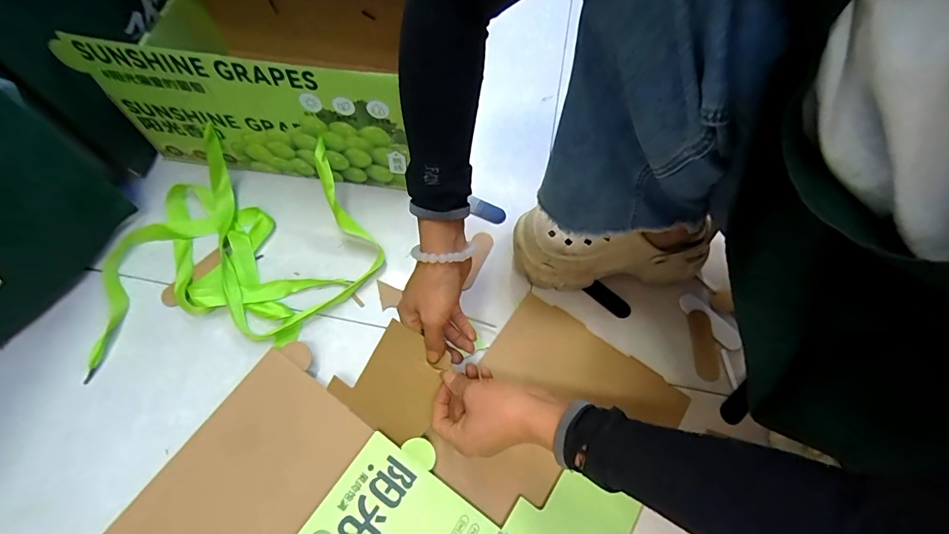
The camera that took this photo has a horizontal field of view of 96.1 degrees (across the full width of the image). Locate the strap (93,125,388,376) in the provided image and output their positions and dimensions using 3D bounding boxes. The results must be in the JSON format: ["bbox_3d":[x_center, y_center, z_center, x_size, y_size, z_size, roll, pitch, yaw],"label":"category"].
[{"bbox_3d":[-0.314,-0.031,0.540,0.346,0.084,0.280,-15,66,-10],"label":"strap"}]

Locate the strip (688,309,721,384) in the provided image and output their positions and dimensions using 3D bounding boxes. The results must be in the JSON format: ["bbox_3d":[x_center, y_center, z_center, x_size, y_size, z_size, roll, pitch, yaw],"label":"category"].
[{"bbox_3d":[0.300,0.102,0.558,0.032,0.004,0.091,0,68,0],"label":"strip"}]

